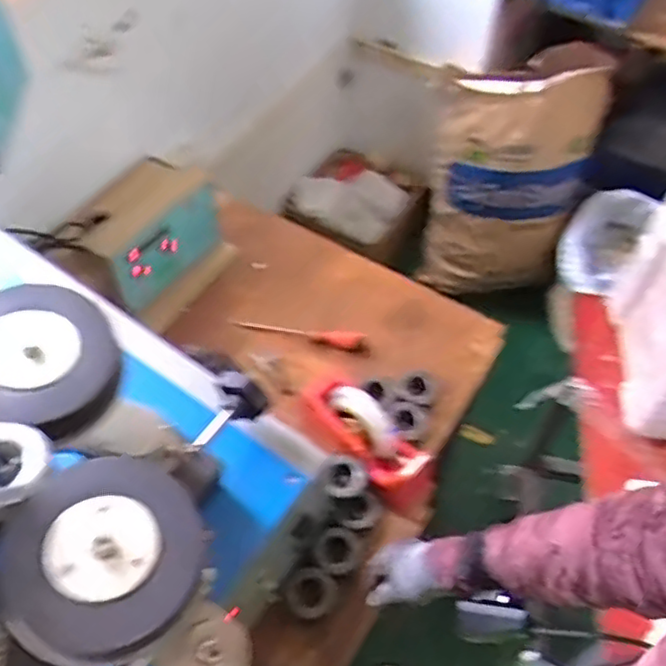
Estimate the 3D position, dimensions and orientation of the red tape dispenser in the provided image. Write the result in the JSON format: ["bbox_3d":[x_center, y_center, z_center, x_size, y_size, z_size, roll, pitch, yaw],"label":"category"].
[{"bbox_3d":[0.054,0.146,0.924,0.223,0.091,0.071,46,62,6],"label":"red tape dispenser"}]

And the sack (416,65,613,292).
[{"bbox_3d":[0.482,-0.433,1.880,0.403,0.636,0.325,19,55,10],"label":"sack"}]

